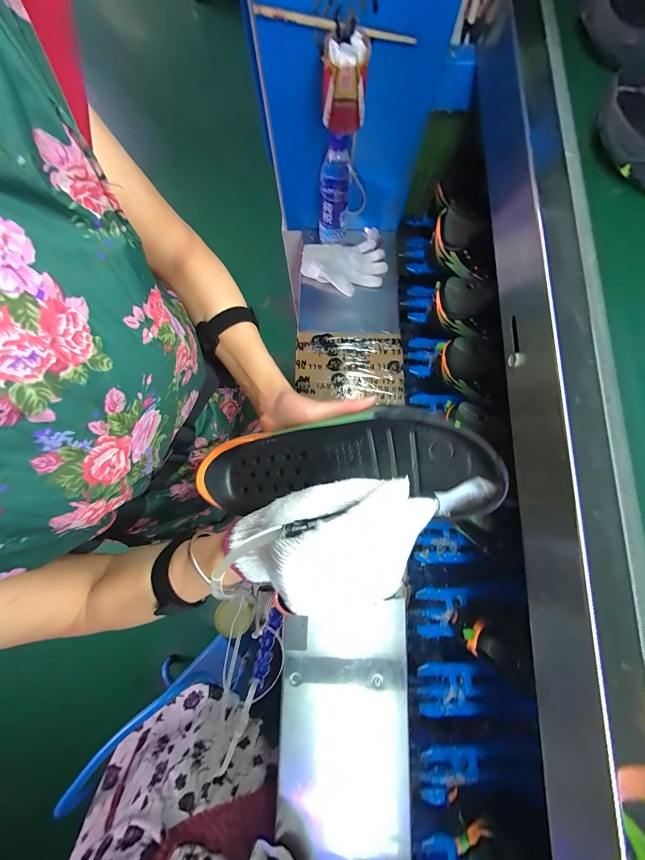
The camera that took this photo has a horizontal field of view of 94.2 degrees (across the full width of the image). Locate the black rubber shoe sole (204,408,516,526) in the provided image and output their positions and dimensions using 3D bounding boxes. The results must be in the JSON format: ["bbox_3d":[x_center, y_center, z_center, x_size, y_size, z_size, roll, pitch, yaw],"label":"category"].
[{"bbox_3d":[0.010,0.036,0.282,0.271,0.038,0.091,-7,79,19],"label":"black rubber shoe sole"}]

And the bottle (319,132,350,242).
[{"bbox_3d":[0.024,-0.487,0.628,0.063,0.243,0.054,0,79,0],"label":"bottle"}]

